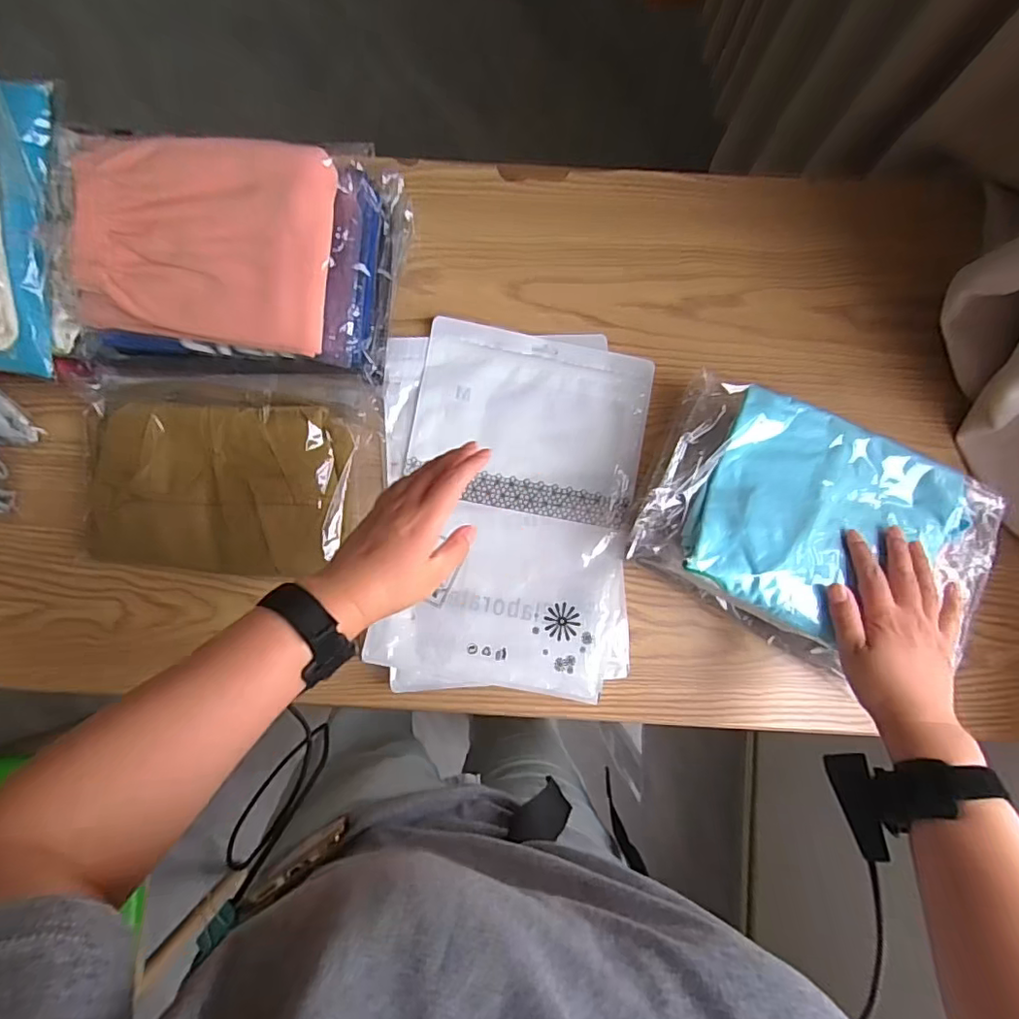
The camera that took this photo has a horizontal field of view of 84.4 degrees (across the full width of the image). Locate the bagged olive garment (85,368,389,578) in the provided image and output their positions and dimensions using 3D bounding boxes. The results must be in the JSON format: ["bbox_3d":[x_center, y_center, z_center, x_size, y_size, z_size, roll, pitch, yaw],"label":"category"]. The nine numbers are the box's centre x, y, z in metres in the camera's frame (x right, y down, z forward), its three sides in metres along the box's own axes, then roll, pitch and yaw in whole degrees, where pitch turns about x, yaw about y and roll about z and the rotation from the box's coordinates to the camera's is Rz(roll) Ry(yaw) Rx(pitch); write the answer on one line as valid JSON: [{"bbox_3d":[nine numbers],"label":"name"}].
[{"bbox_3d":[-0.277,-0.034,0.556,0.294,0.052,0.197,-1,86,0],"label":"bagged olive garment"}]

